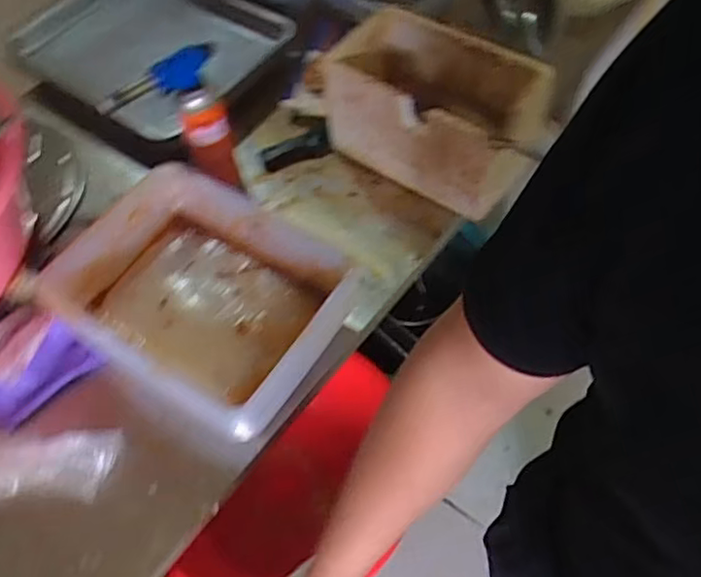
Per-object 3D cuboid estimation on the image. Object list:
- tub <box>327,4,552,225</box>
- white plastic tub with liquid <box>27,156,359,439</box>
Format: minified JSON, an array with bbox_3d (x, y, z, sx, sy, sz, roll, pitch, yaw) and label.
[{"bbox_3d":[0.125,-0.255,0.898,0.301,0.170,0.172,34,66,23],"label":"tub"},{"bbox_3d":[-0.181,-0.002,0.783,0.335,0.100,0.261,28,62,19],"label":"white plastic tub with liquid"}]

